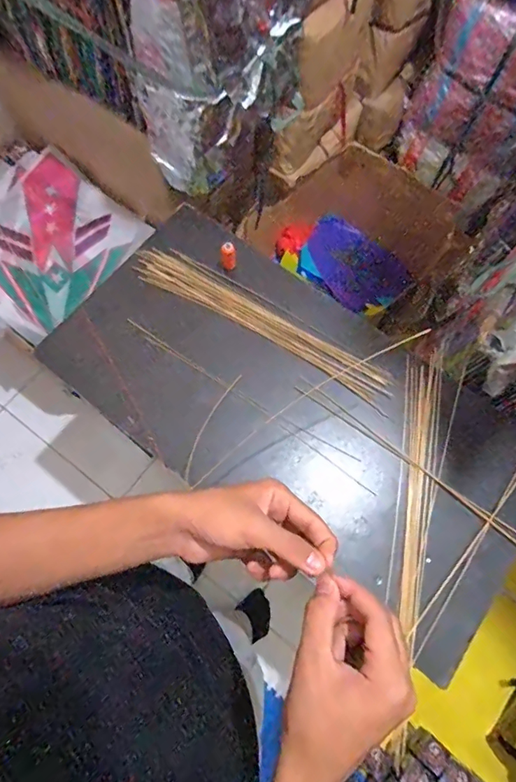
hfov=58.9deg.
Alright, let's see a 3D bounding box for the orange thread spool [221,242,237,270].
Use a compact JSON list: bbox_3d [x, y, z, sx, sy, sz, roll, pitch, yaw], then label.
[{"bbox_3d":[-0.050,-0.230,0.786,0.025,0.054,0.023,1,70,-2],"label":"orange thread spool"}]

